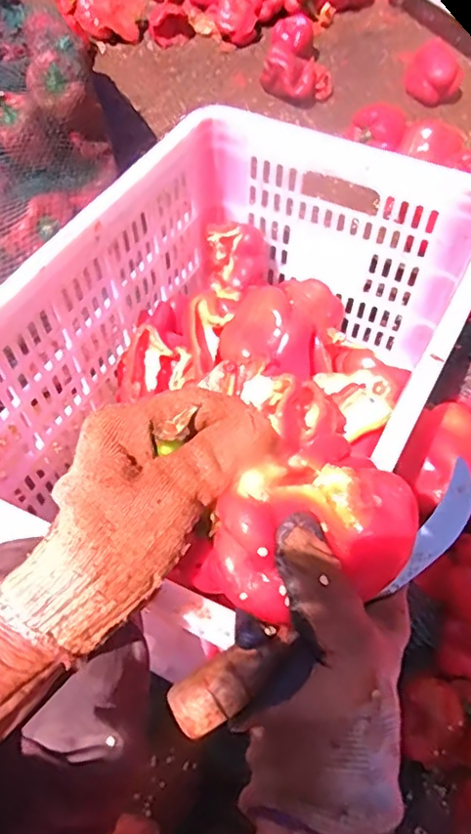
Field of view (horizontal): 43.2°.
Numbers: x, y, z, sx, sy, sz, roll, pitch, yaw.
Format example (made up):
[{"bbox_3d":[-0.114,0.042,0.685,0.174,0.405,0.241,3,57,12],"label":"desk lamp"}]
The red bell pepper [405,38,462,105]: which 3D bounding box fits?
[{"bbox_3d":[0.363,-0.629,1.081,0.099,0.076,0.074,18,65,7],"label":"red bell pepper"}]

